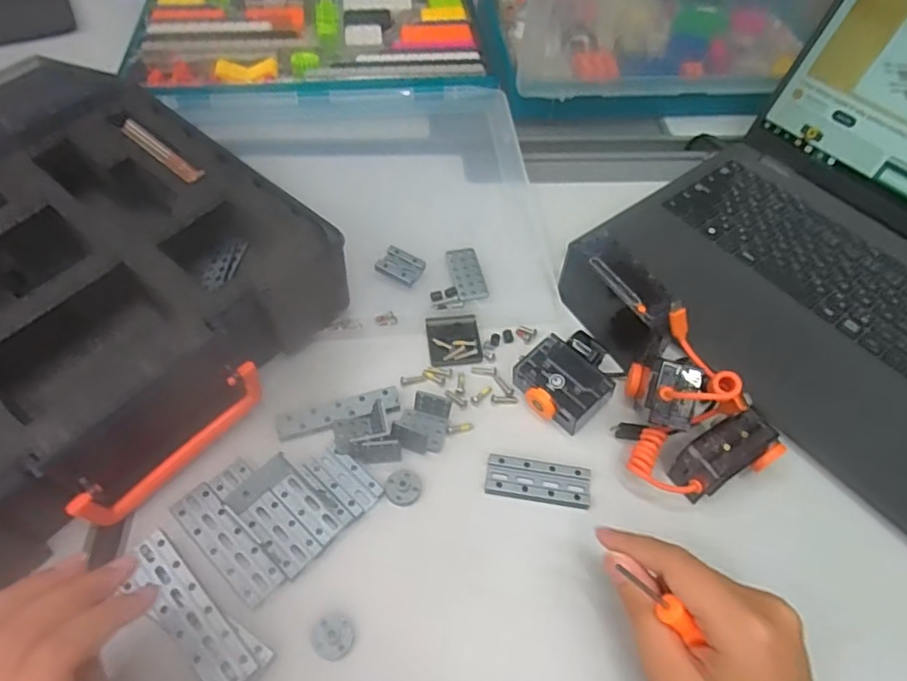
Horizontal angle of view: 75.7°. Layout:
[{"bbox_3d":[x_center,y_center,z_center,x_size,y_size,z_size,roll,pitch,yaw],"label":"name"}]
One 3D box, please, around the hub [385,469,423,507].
[{"bbox_3d":[-0.030,0.089,0.357,0.022,0.004,0.023,1,55,-1],"label":"hub"}]

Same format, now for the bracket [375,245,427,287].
[{"bbox_3d":[-0.041,-0.057,0.453,0.033,0.008,0.025,23,58,13],"label":"bracket"}]

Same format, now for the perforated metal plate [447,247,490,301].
[{"bbox_3d":[0.010,-0.052,0.459,0.025,0.006,0.049,-12,57,-10],"label":"perforated metal plate"}]

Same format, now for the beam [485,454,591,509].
[{"bbox_3d":[0.053,0.087,0.362,0.063,0.005,0.026,8,56,4],"label":"beam"}]

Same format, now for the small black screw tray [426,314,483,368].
[{"bbox_3d":[0.000,-0.001,0.425,0.037,0.005,0.042,-6,56,-6],"label":"small black screw tray"}]

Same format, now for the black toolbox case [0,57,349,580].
[{"bbox_3d":[-0.277,-0.030,0.378,0.310,0.084,0.300,33,61,19],"label":"black toolbox case"}]

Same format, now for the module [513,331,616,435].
[{"bbox_3d":[0.079,0.024,0.397,0.068,0.022,0.055,-36,64,-23],"label":"module"}]

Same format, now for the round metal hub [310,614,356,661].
[{"bbox_3d":[-0.064,0.157,0.309,0.022,0.008,0.022,1,55,-1],"label":"round metal hub"}]

